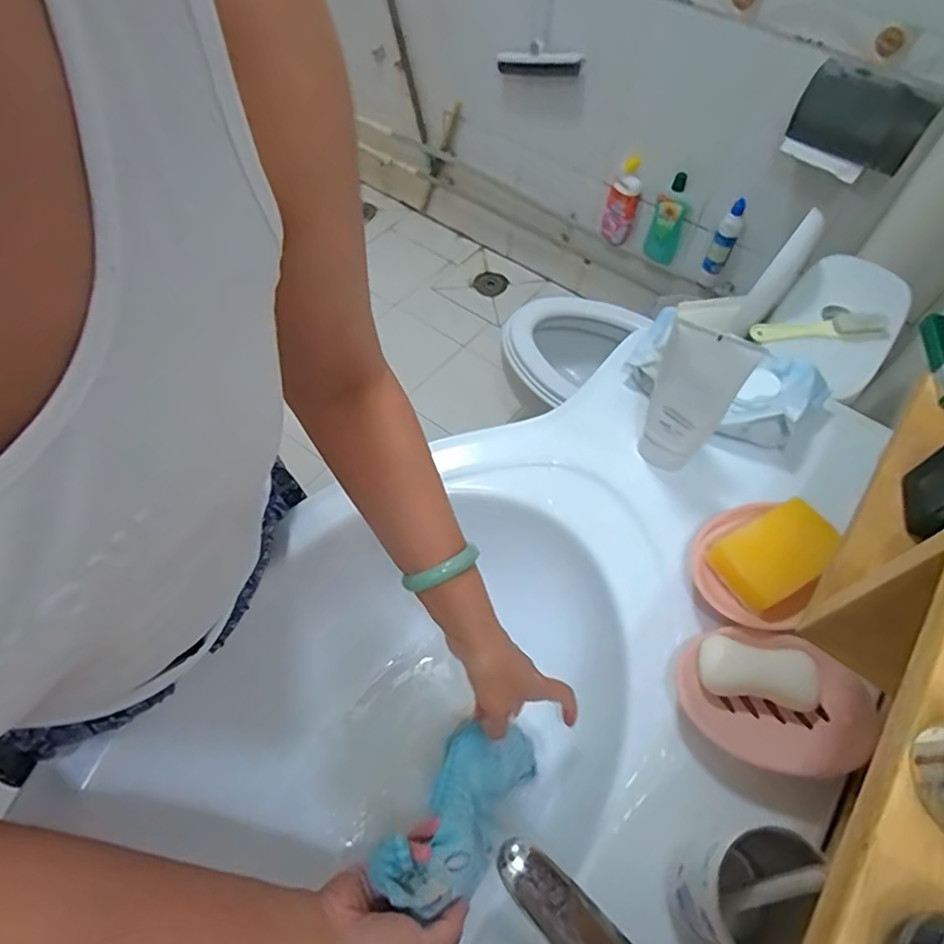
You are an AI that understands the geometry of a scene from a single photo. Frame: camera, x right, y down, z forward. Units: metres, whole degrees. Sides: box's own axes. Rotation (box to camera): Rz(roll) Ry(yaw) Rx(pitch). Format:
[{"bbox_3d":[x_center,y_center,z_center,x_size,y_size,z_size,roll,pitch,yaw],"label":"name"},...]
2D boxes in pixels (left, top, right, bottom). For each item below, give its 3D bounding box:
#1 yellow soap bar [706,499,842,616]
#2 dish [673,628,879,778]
[{"bbox_3d":[0.276,0.072,0.524,0.112,0.029,0.072,-32,49,-11],"label":"yellow soap bar"},{"bbox_3d":[0.244,0.182,0.467,0.145,0.030,0.103,17,60,8],"label":"dish"}]

